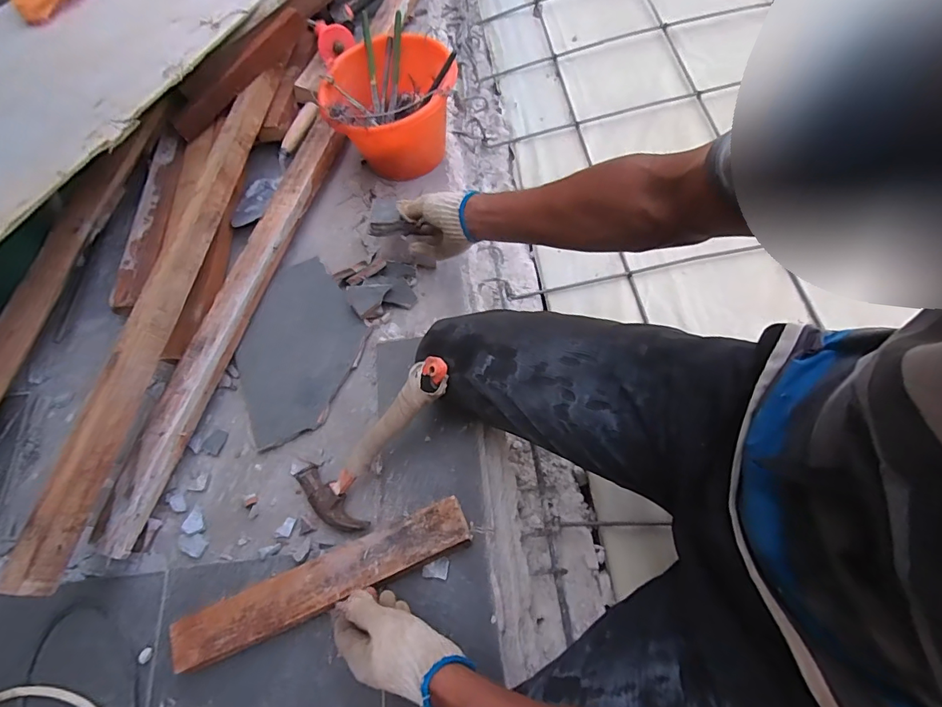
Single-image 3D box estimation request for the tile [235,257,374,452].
[{"bbox_3d":[-0.284,-0.005,0.752,0.195,0.019,0.302,17,75,8],"label":"tile"}]

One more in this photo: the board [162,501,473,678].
[{"bbox_3d":[-0.181,0.282,0.562,0.372,0.015,0.060,-23,66,-5],"label":"board"}]

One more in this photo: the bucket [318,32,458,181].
[{"bbox_3d":[-0.146,-0.447,0.857,0.230,0.166,0.230,-3,66,6],"label":"bucket"}]

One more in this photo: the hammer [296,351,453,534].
[{"bbox_3d":[-0.123,0.117,0.609,0.114,0.031,0.285,48,109,21],"label":"hammer"}]

